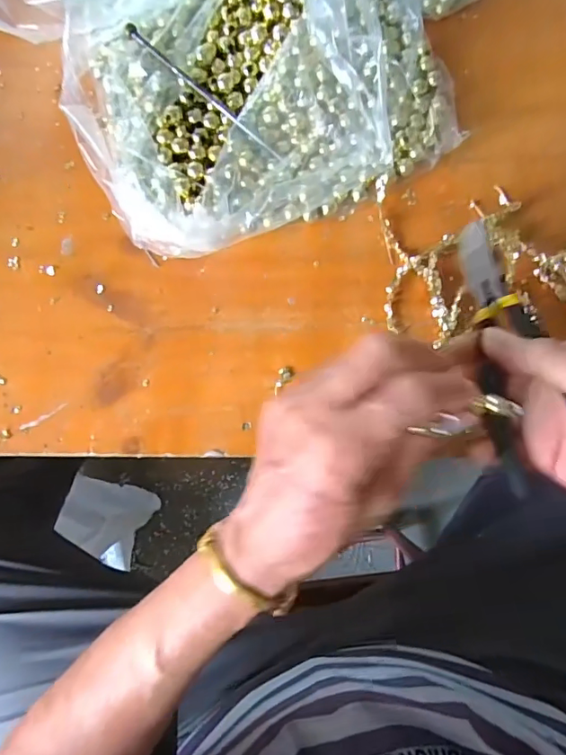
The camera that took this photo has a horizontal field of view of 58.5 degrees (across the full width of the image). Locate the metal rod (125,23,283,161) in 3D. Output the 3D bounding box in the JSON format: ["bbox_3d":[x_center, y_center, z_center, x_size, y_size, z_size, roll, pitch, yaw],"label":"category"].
[{"bbox_3d":[-0.054,-0.201,0.359,0.136,0.009,0.008,39,86,-5],"label":"metal rod"}]

